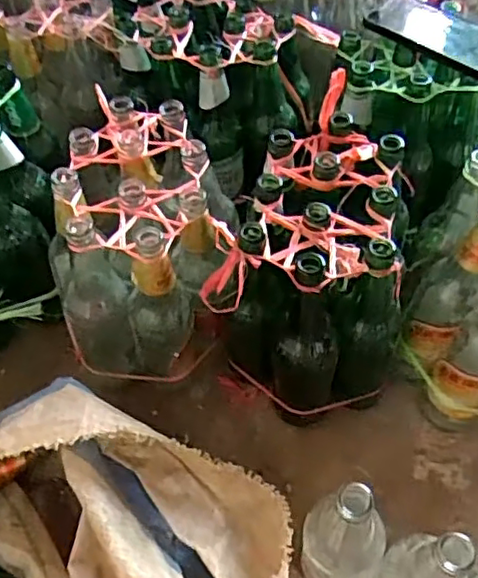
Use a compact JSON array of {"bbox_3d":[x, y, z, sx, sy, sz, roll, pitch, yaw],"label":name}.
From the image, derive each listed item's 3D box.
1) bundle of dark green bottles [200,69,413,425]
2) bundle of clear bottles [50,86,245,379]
[{"bbox_3d":[0.102,-0.020,0.705,0.196,0.267,0.268,21,59,15],"label":"bundle of dark green bottles"},{"bbox_3d":[-0.099,-0.056,0.717,0.212,0.215,0.244,6,56,5],"label":"bundle of clear bottles"}]

